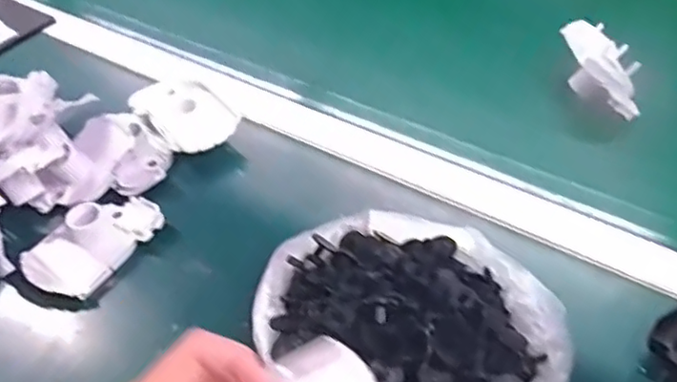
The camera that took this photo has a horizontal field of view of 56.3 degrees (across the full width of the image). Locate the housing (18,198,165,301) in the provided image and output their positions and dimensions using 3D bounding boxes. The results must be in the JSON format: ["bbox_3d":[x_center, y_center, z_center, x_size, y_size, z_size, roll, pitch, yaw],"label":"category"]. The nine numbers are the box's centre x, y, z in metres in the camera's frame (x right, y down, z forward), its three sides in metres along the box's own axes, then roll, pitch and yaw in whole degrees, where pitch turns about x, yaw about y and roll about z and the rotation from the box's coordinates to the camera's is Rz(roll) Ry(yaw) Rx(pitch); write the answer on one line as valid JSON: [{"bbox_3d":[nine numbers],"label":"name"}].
[{"bbox_3d":[-0.195,0.033,0.499,0.066,0.031,0.103,28,54,27],"label":"housing"}]

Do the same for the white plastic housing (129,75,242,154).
[{"bbox_3d":[-0.140,-0.072,0.582,0.068,0.025,0.101,-35,54,-26],"label":"white plastic housing"}]

